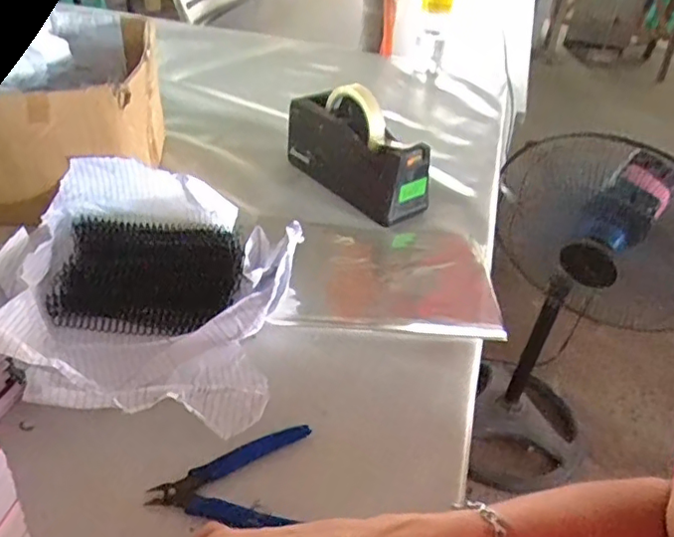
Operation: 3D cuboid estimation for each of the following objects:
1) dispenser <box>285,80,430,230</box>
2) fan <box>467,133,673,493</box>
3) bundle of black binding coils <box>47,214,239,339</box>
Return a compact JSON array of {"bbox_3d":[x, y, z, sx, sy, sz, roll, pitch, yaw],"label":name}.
[{"bbox_3d":[0.026,-0.152,0.731,0.073,0.116,0.195,-27,50,-35],"label":"dispenser"},{"bbox_3d":[0.467,0.098,1.199,0.384,0.849,0.357,12,38,9],"label":"fan"},{"bbox_3d":[-0.184,0.000,0.579,0.165,0.029,0.150,5,39,-3],"label":"bundle of black binding coils"}]

